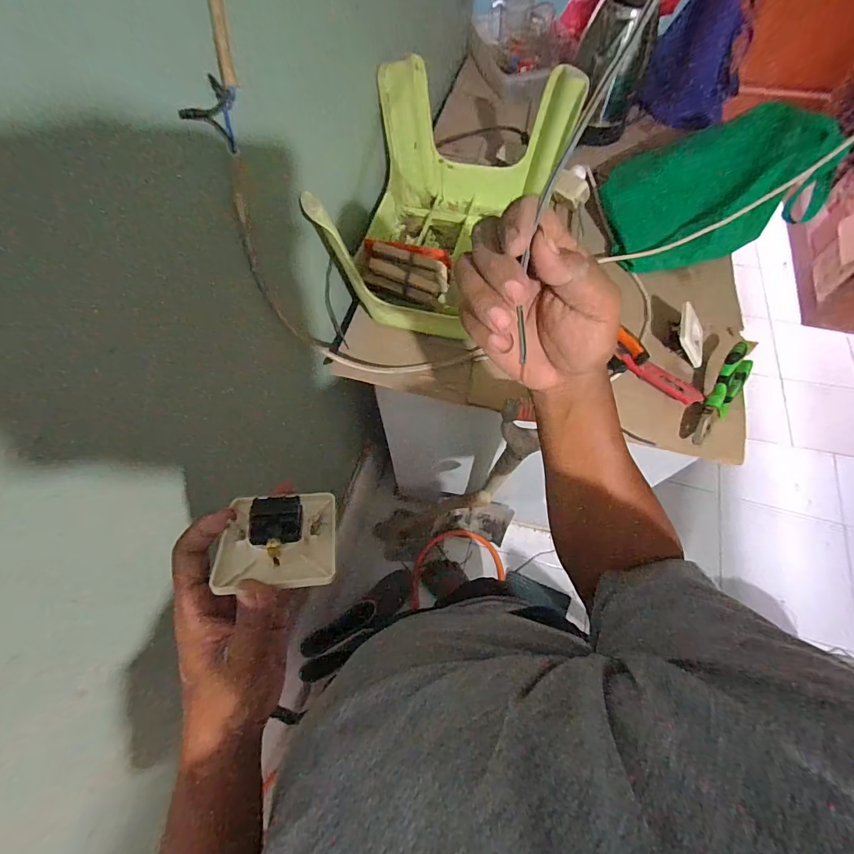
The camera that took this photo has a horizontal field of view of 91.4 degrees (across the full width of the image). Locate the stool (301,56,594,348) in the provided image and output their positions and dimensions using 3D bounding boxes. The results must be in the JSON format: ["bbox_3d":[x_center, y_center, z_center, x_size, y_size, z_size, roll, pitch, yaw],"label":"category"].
[{"bbox_3d":[0.048,-0.361,0.681,0.321,0.227,0.390,11,65,6],"label":"stool"}]

